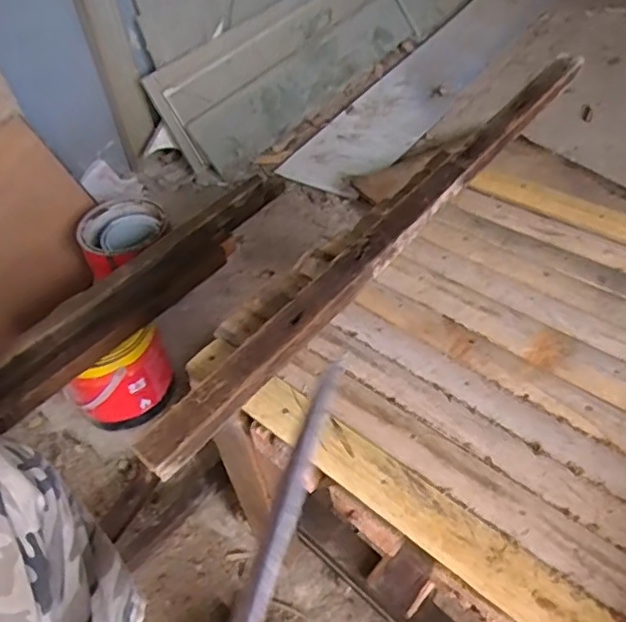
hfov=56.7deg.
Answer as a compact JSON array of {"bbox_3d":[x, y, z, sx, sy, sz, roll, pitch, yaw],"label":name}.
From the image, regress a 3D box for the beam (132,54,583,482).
[{"bbox_3d":[0.101,-0.098,0.545,0.030,0.025,0.661,29,57,29],"label":"beam"}]

